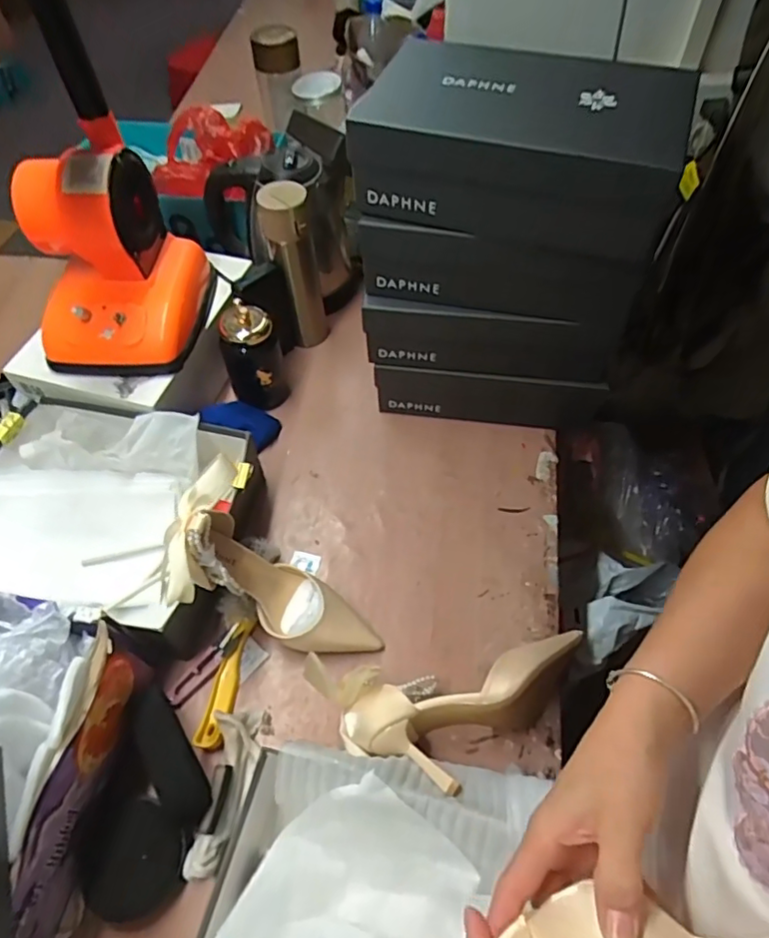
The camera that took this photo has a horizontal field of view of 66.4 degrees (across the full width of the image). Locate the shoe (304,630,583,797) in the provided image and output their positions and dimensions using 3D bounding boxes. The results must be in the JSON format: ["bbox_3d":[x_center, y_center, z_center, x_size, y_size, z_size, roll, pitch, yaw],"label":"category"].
[{"bbox_3d":[0.071,0.242,0.580,0.276,0.076,0.133,-5,57,-2],"label":"shoe"}]

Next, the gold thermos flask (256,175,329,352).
[{"bbox_3d":[-0.127,-0.283,0.844,0.064,0.245,0.057,-13,57,-7],"label":"gold thermos flask"}]

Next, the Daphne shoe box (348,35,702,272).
[{"bbox_3d":[0.128,-0.334,0.594,0.315,0.098,0.207,12,58,9],"label":"Daphne shoe box"}]

